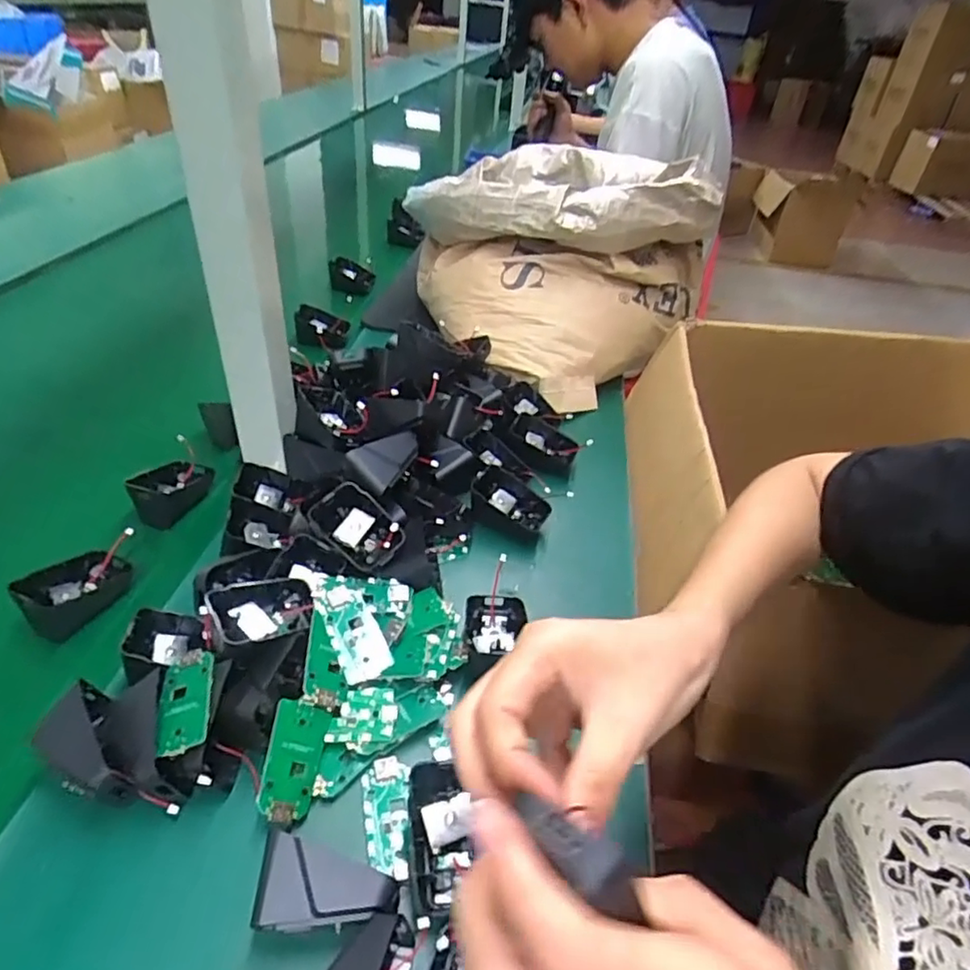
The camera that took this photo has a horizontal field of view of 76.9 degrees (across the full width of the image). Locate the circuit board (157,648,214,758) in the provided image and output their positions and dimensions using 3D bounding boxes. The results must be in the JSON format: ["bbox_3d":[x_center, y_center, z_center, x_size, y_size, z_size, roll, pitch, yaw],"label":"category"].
[{"bbox_3d":[-0.170,0.122,0.348,0.028,0.004,0.062,-14,42,-6],"label":"circuit board"}]

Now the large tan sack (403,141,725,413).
[{"bbox_3d":[0.076,-0.298,0.797,0.292,0.213,0.403,-18,46,-28],"label":"large tan sack"}]

